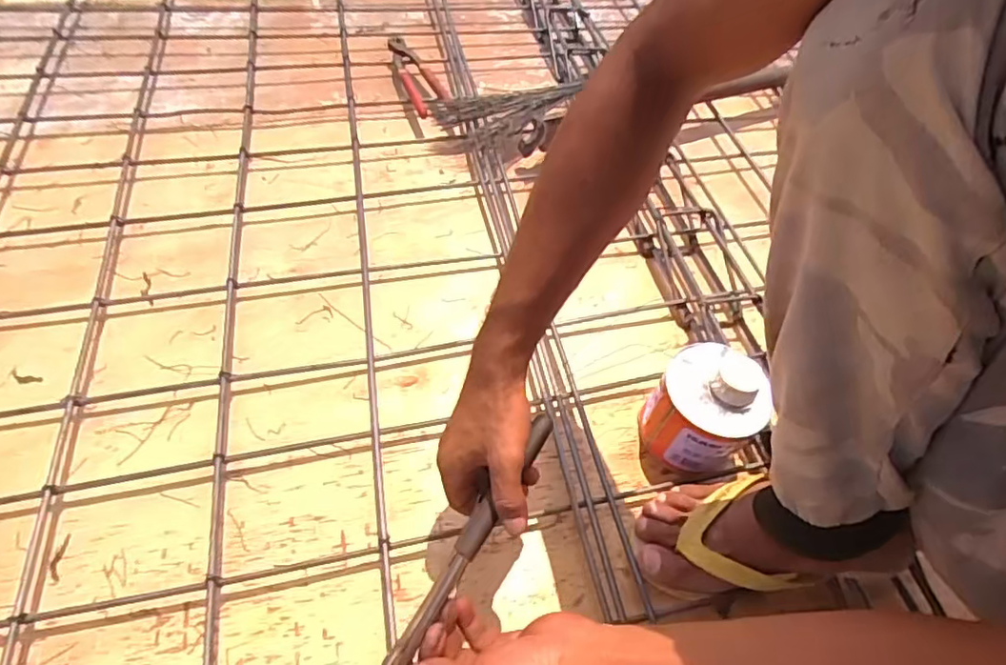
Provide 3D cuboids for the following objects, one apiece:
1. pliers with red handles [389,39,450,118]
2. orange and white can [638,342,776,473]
[{"bbox_3d":[-0.138,-0.411,0.960,0.061,0.022,0.218,-16,56,-17],"label":"pliers with red handles"},{"bbox_3d":[0.192,0.074,0.573,0.096,0.110,0.092,3,53,-4],"label":"orange and white can"}]

